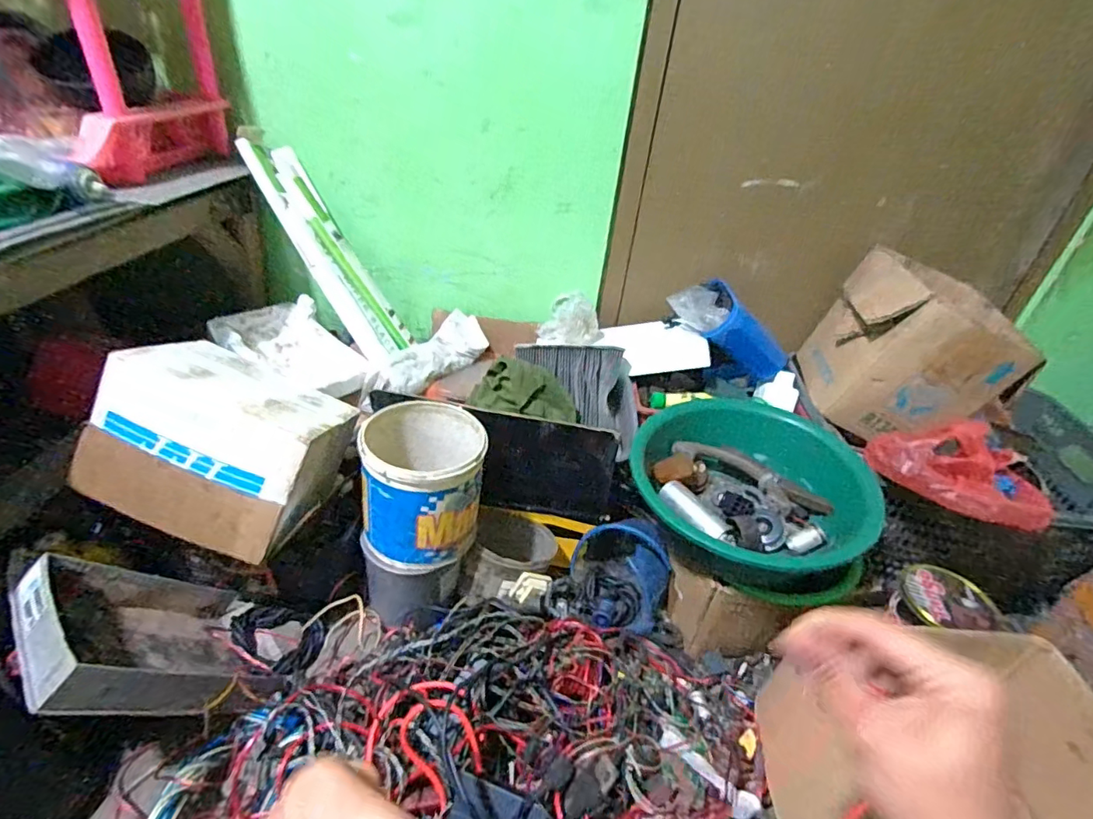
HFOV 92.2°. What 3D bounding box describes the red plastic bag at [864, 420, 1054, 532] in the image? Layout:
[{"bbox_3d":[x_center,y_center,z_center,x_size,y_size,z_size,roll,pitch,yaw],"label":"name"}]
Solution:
[{"bbox_3d":[0.620,0.078,0.780,0.197,0.069,0.224,-21,43,-34],"label":"red plastic bag"}]

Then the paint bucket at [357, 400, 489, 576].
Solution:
[{"bbox_3d":[-0.187,0.114,0.812,0.174,0.190,0.181,4,35,-4],"label":"paint bucket"}]

